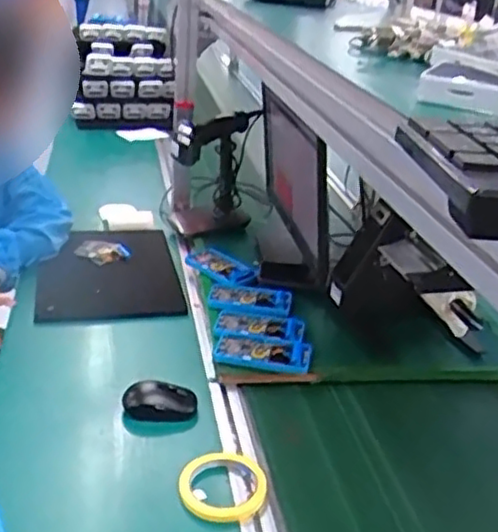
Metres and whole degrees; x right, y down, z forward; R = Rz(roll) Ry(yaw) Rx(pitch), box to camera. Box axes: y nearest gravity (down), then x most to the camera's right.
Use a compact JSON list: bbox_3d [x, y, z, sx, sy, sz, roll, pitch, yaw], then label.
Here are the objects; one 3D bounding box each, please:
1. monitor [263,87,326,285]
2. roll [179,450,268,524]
[{"bbox_3d":[0.081,-0.152,1.249,0.033,0.280,0.392,-8,26,-9],"label":"monitor"},{"bbox_3d":[-0.028,0.254,0.801,0.096,0.019,0.100,4,26,-2],"label":"roll"}]

